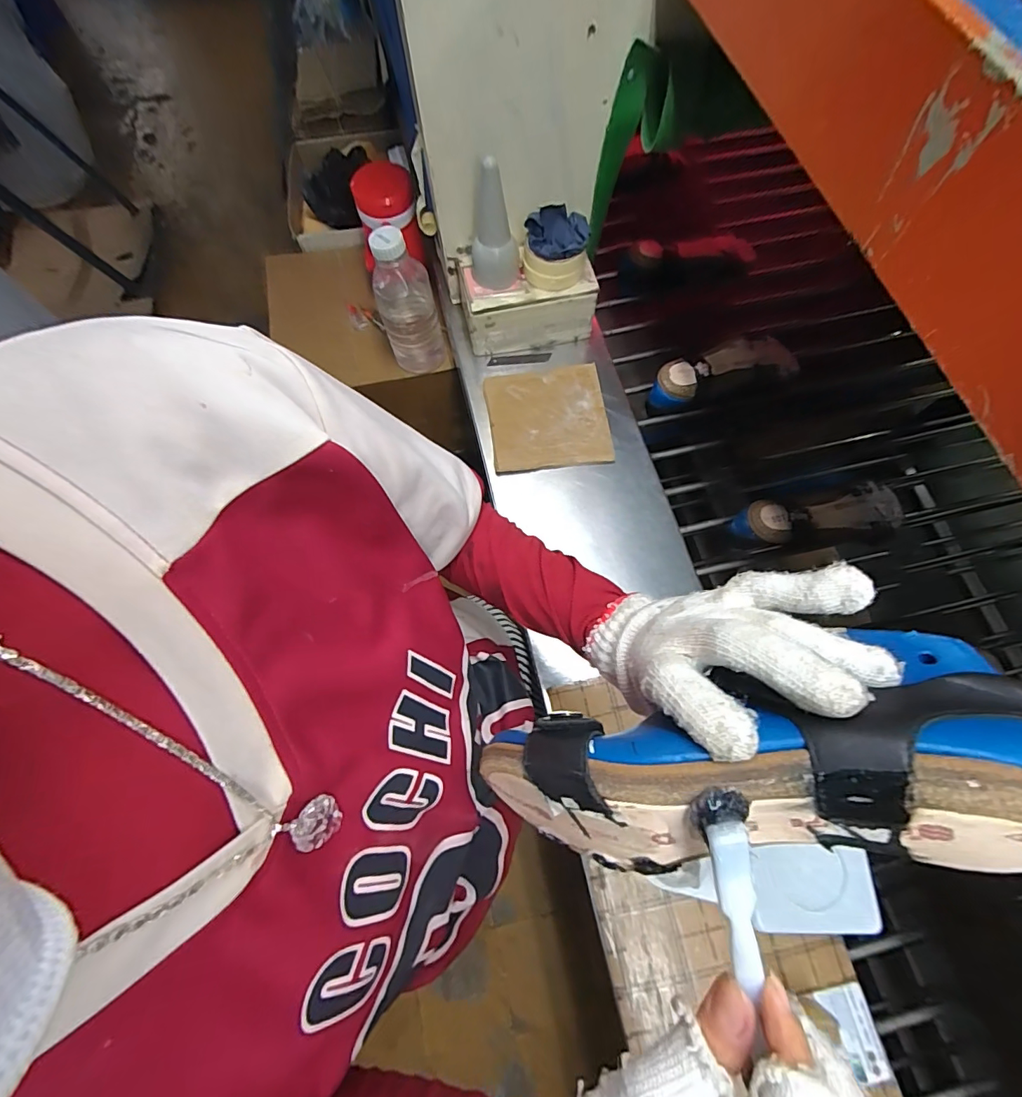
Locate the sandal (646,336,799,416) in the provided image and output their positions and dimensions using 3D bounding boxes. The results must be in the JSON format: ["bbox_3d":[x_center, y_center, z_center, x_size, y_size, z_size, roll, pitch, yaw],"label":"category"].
[{"bbox_3d":[0.336,-0.270,0.757,0.244,0.074,0.070,-16,68,-6],"label":"sandal"}]

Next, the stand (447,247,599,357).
[{"bbox_3d":[0.015,-0.390,0.742,0.204,0.103,0.123,-11,68,-4],"label":"stand"}]

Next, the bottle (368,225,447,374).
[{"bbox_3d":[-0.165,-0.389,0.757,0.089,0.236,0.071,-11,68,-4],"label":"bottle"}]

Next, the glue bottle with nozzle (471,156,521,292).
[{"bbox_3d":[-0.023,-0.437,0.634,0.067,0.144,0.074,-6,68,-2],"label":"glue bottle with nozzle"}]

